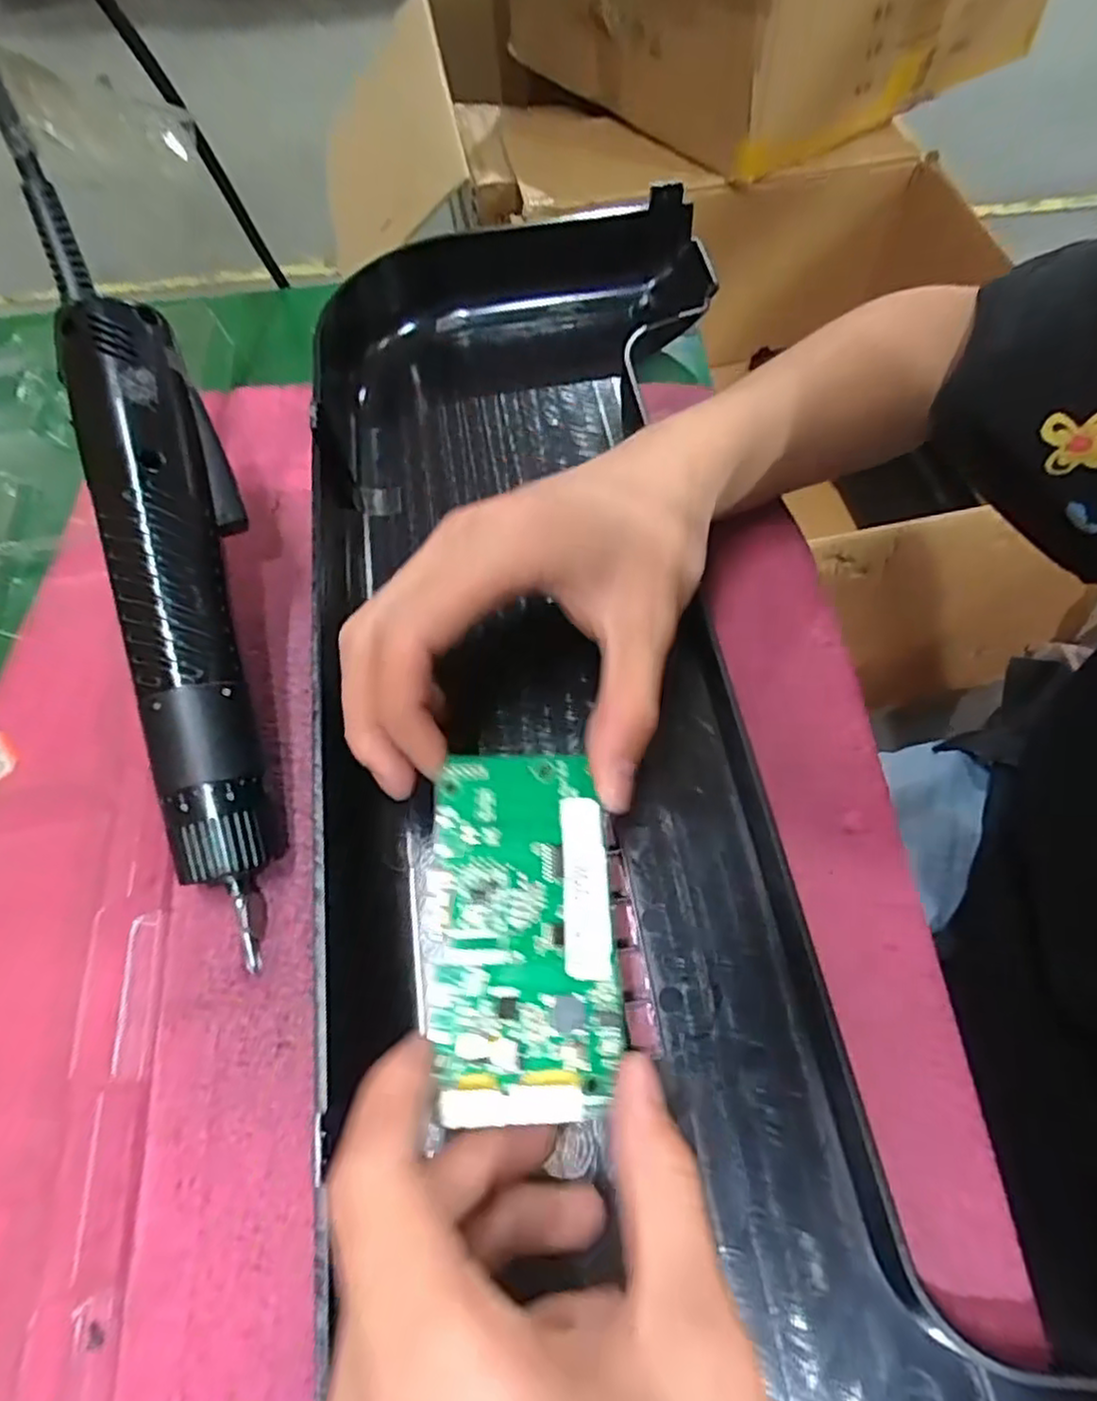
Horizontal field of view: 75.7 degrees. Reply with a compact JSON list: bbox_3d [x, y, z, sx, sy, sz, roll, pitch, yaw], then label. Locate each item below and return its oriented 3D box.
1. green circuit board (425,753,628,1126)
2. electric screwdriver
[{"bbox_3d":[-0.007,0.058,0.190,0.049,0.012,0.093,-5,62,1],"label":"green circuit board"},{"bbox_3d":[-0.120,-0.024,0.236,0.038,0.028,0.223,-13,88,-3],"label":"electric screwdriver"}]

